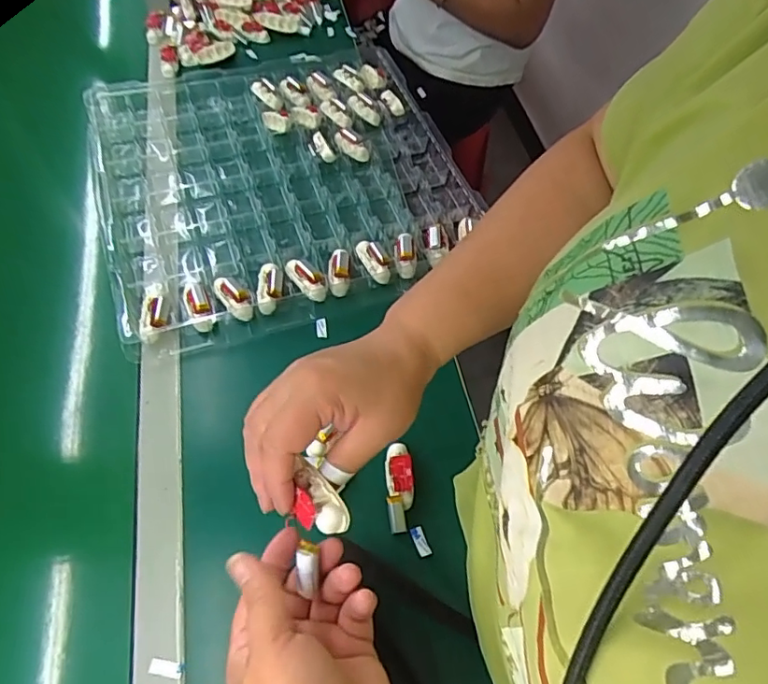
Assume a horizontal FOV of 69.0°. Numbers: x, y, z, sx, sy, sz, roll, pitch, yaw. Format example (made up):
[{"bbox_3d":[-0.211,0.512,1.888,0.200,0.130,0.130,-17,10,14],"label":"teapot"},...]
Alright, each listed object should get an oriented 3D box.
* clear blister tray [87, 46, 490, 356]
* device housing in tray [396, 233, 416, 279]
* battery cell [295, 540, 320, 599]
[{"bbox_3d":[-0.144,-0.227,0.760,0.457,0.041,0.465,-17,60,-13],"label":"clear blister tray"},{"bbox_3d":[0.027,-0.107,0.688,0.022,0.020,0.061,0,57,-2],"label":"device housing in tray"},{"bbox_3d":[-0.045,0.131,0.327,0.012,0.006,0.029,5,95,1],"label":"battery cell"}]

